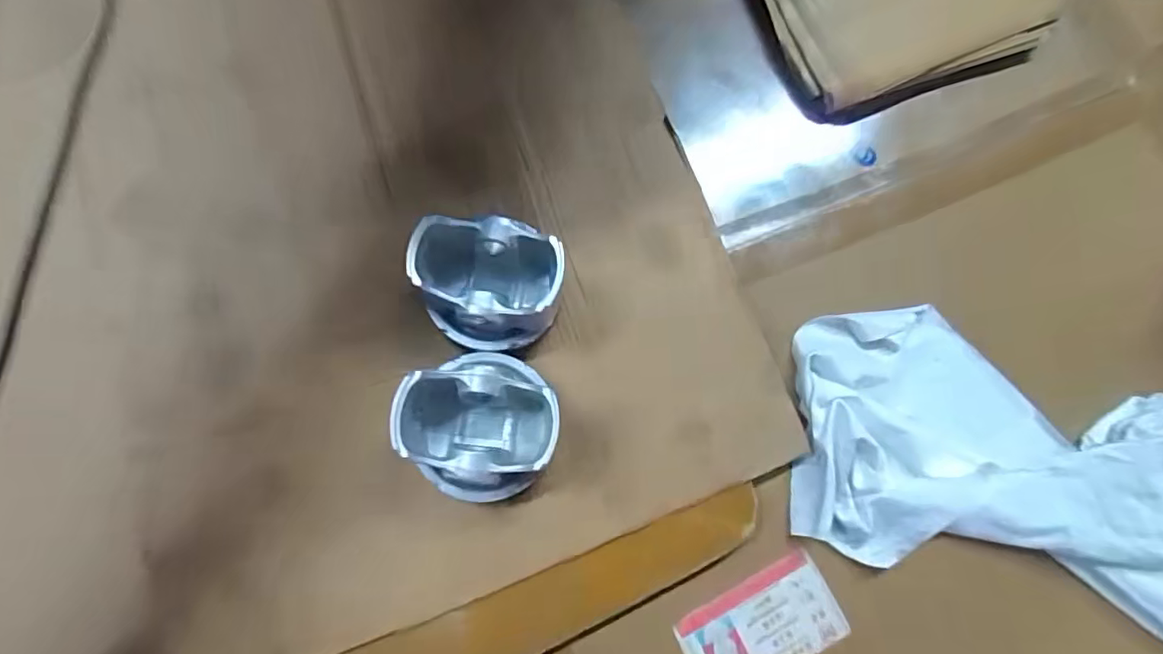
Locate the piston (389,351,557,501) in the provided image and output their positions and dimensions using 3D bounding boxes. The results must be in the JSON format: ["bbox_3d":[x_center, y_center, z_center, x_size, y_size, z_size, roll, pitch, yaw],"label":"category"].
[{"bbox_3d":[-0.052,0.053,0.301,0.073,0.058,0.072,0,77,-1],"label":"piston"}]

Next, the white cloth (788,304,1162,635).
[{"bbox_3d":[0.268,0.081,0.335,0.288,0.034,0.158,15,77,2],"label":"white cloth"}]

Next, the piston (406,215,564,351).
[{"bbox_3d":[-0.050,-0.023,0.318,0.077,0.056,0.065,-4,77,-2],"label":"piston"}]

